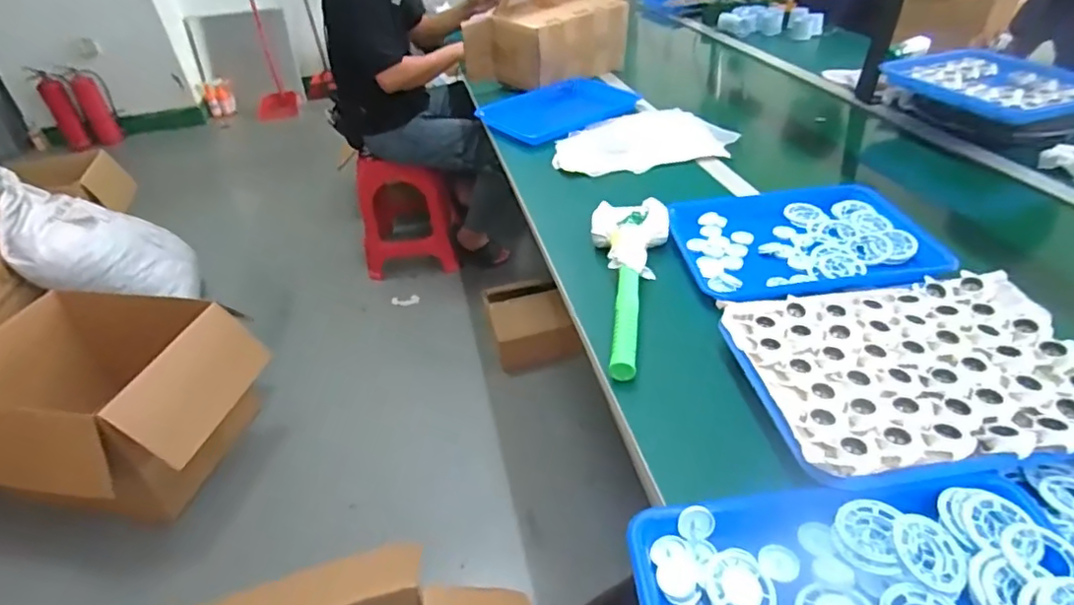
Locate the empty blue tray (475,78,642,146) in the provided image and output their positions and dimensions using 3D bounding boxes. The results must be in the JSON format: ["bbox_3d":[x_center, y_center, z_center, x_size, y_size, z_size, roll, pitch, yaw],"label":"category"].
[{"bbox_3d":[0.053,-0.458,1.376,0.369,0.028,0.270,-30,42,-29],"label":"empty blue tray"}]

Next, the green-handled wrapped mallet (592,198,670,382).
[{"bbox_3d":[0.120,-0.031,0.771,0.110,0.052,0.323,0,39,10],"label":"green-handled wrapped mallet"}]

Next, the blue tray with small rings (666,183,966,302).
[{"bbox_3d":[0.379,-0.097,0.851,0.347,0.031,0.289,-5,36,1],"label":"blue tray with small rings"}]

